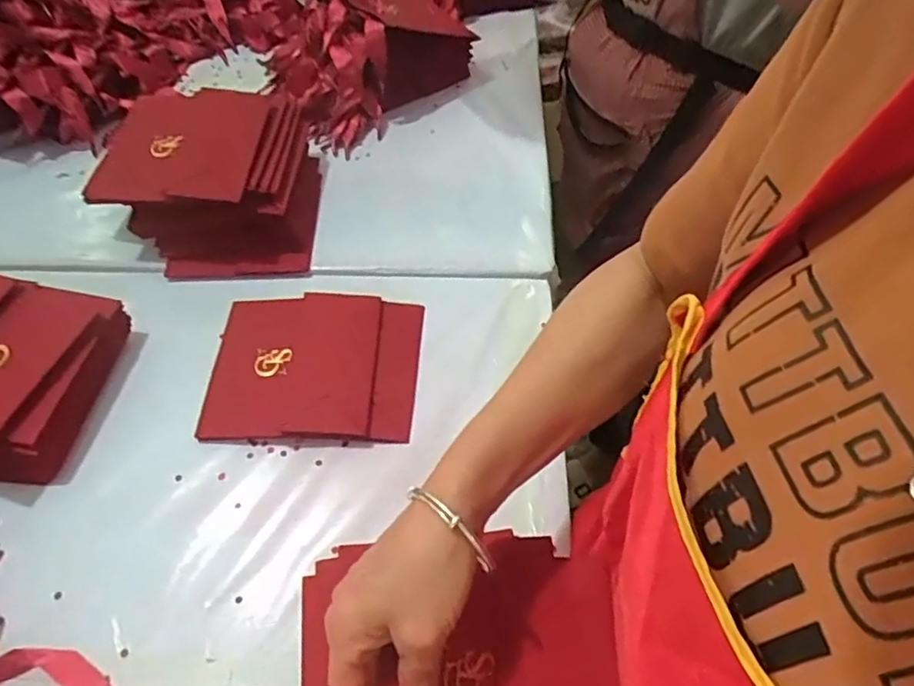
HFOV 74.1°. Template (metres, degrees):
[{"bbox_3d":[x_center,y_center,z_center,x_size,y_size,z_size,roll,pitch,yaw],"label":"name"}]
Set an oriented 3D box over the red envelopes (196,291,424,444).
[{"bbox_3d":[-0.121,0.018,0.513,0.169,0.019,0.136,1,56,1],"label":"red envelopes"}]

